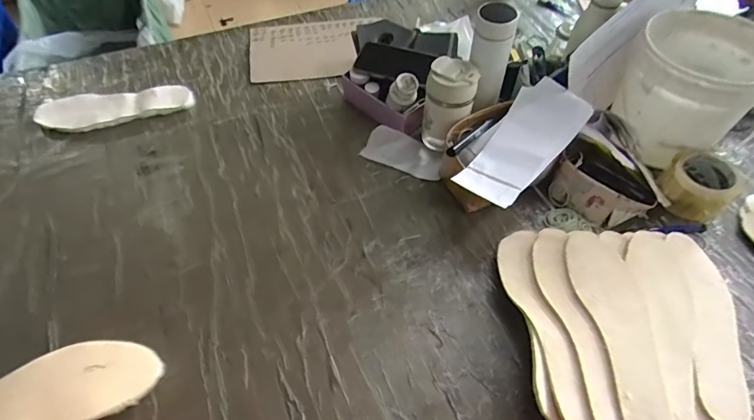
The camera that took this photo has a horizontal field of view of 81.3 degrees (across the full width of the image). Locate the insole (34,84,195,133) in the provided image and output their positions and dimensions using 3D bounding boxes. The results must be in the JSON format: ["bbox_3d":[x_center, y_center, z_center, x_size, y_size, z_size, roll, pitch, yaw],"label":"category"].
[{"bbox_3d":[-0.497,-0.198,0.839,0.271,0.029,0.074,-16,55,-13],"label":"insole"}]

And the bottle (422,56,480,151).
[{"bbox_3d":[0.126,-0.181,0.771,0.083,0.152,0.074,6,53,3],"label":"bottle"}]

